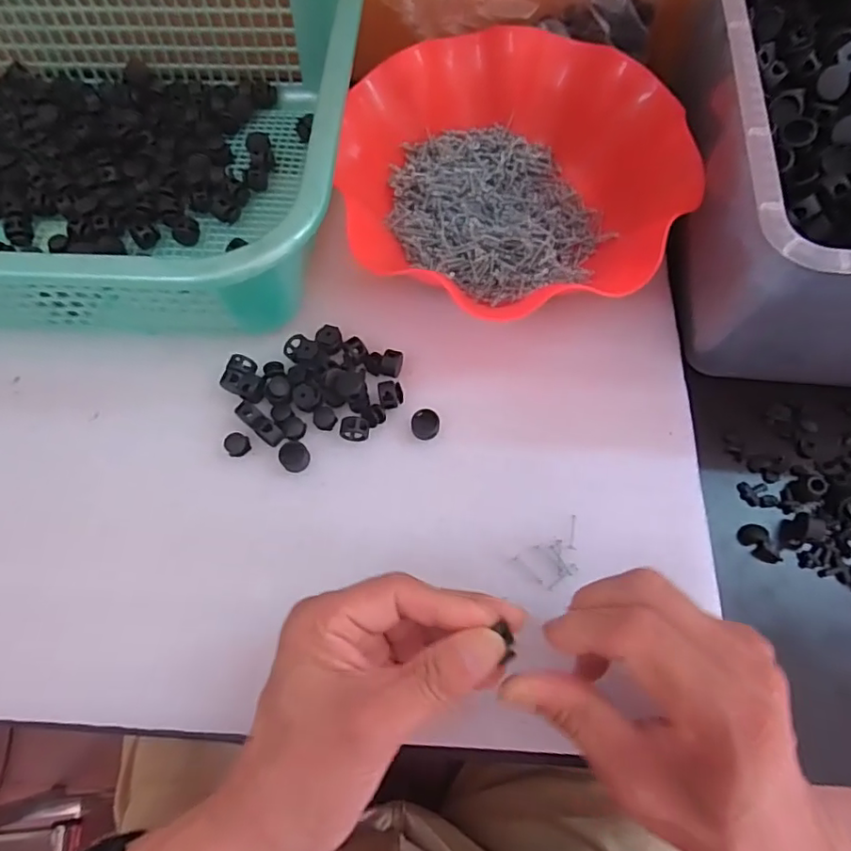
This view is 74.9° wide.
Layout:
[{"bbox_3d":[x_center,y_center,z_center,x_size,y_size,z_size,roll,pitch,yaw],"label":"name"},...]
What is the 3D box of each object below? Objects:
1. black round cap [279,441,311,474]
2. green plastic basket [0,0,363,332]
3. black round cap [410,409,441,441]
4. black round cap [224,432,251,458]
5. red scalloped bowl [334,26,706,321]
[{"bbox_3d":[-0.078,0.018,0.330,0.019,0.005,0.017,40,74,15],"label":"black round cap"},{"bbox_3d":[-0.236,-0.194,0.360,0.383,0.095,0.286,2,68,1],"label":"green plastic basket"},{"bbox_3d":[0.000,0.000,0.336,0.017,0.009,0.017,0,68,1],"label":"black round cap"},{"bbox_3d":[-0.113,0.012,0.334,0.014,0.006,0.014,0,68,1],"label":"black round cap"},{"bbox_3d":[0.054,-0.171,0.370,0.209,0.058,0.190,0,68,1],"label":"red scalloped bowl"}]

